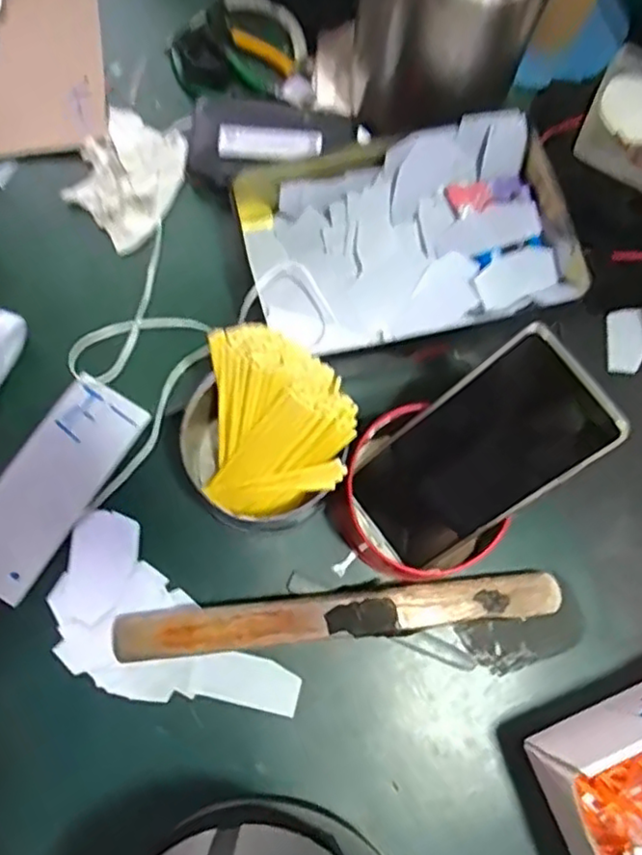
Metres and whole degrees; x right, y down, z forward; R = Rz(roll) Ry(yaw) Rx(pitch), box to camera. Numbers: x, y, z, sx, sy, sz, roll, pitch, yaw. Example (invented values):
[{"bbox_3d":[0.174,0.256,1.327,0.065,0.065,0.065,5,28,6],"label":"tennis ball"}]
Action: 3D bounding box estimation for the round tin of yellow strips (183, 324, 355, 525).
[{"bbox_3d":[-0.037,0.005,0.405,0.109,0.086,0.098,35,78,8],"label":"round tin of yellow strips"}]

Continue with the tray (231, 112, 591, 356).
[{"bbox_3d":[0.062,-0.128,0.453,0.225,0.047,0.141,-12,76,-3],"label":"tray"}]

